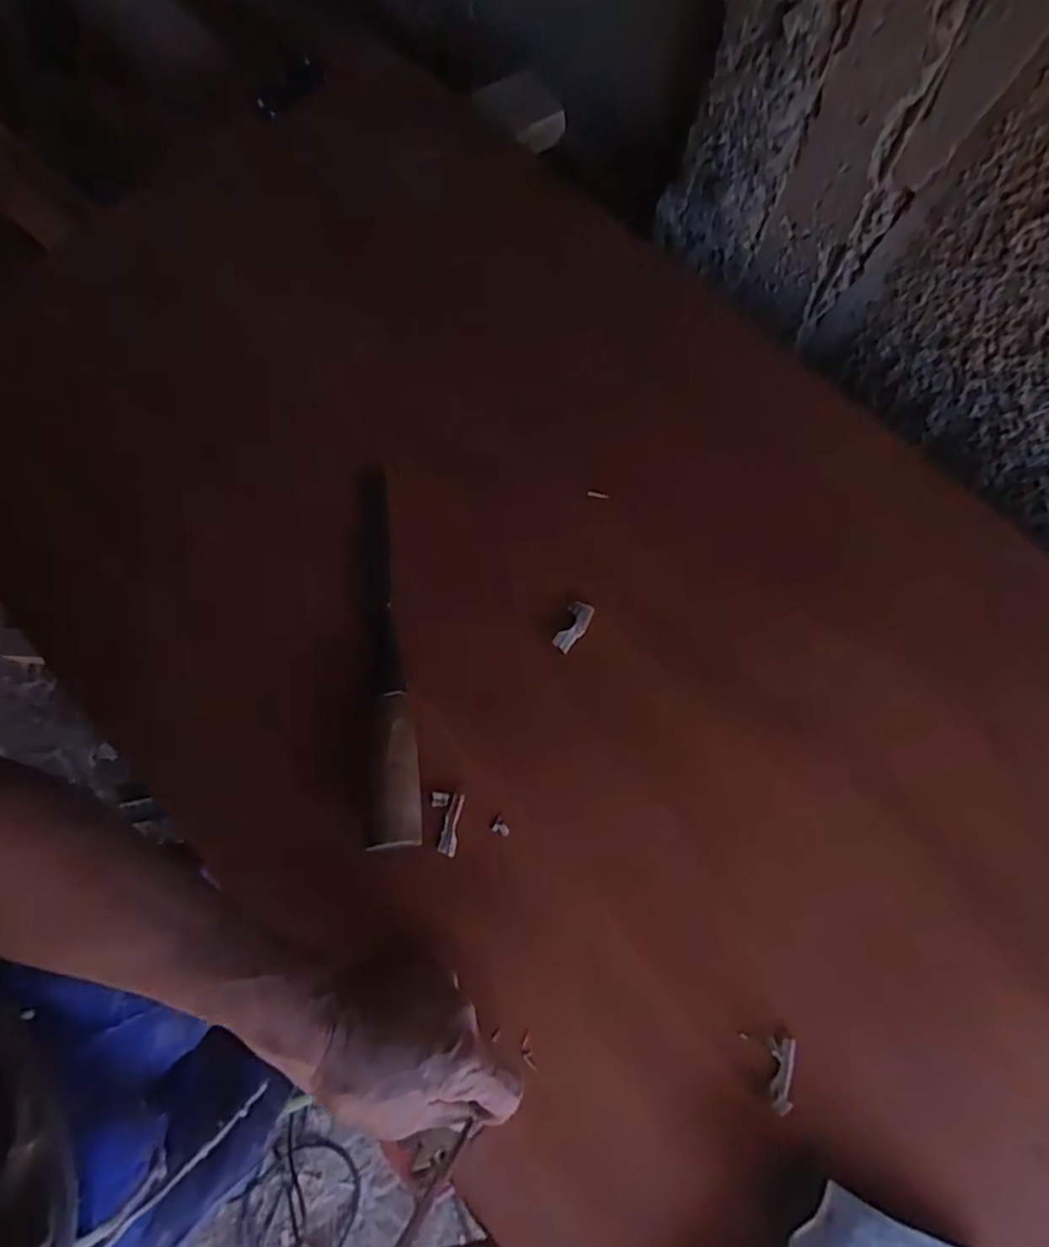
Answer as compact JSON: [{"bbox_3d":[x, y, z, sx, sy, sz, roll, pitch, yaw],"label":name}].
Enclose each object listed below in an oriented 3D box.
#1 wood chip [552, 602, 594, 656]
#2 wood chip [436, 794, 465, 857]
[{"bbox_3d":[0.036,0.003,0.497,0.019,0.006,0.040,25,75,6],"label":"wood chip"},{"bbox_3d":[-0.050,0.139,0.462,0.012,0.008,0.042,12,86,2],"label":"wood chip"}]

